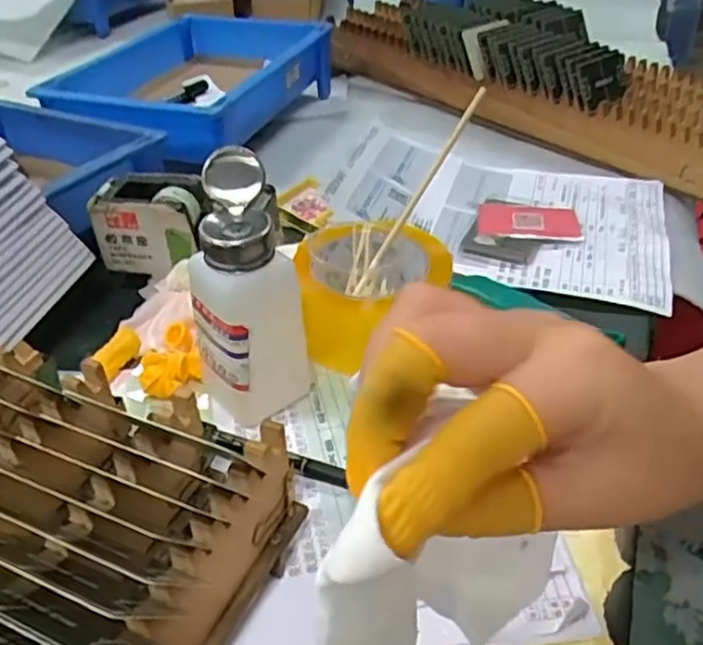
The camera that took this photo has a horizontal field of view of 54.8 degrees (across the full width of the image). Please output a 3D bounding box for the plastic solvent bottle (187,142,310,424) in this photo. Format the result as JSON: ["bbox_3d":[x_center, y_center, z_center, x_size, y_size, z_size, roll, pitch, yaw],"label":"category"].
[{"bbox_3d":[-0.065,-0.015,0.394,0.053,0.153,0.057,0,37,0],"label":"plastic solvent bottle"}]

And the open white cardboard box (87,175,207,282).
[{"bbox_3d":[-0.149,-0.076,0.526,0.081,0.061,0.054,8,38,11],"label":"open white cardboard box"}]

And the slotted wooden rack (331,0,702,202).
[{"bbox_3d":[0.217,-0.281,0.797,0.559,0.081,0.173,28,45,31],"label":"slotted wooden rack"}]

